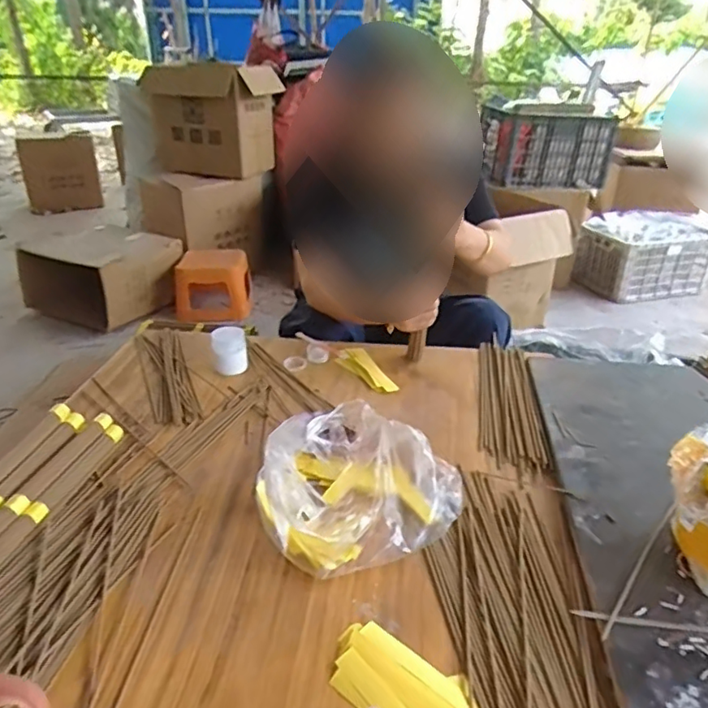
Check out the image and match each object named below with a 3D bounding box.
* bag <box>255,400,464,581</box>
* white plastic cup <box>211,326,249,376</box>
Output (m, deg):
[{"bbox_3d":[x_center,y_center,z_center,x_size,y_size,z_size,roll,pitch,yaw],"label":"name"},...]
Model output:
[{"bbox_3d":[-0.001,0.138,0.645,0.199,0.099,0.218,26,37,37],"label":"bag"},{"bbox_3d":[-0.203,-0.006,0.934,0.056,0.064,0.050,-7,30,-15],"label":"white plastic cup"}]

